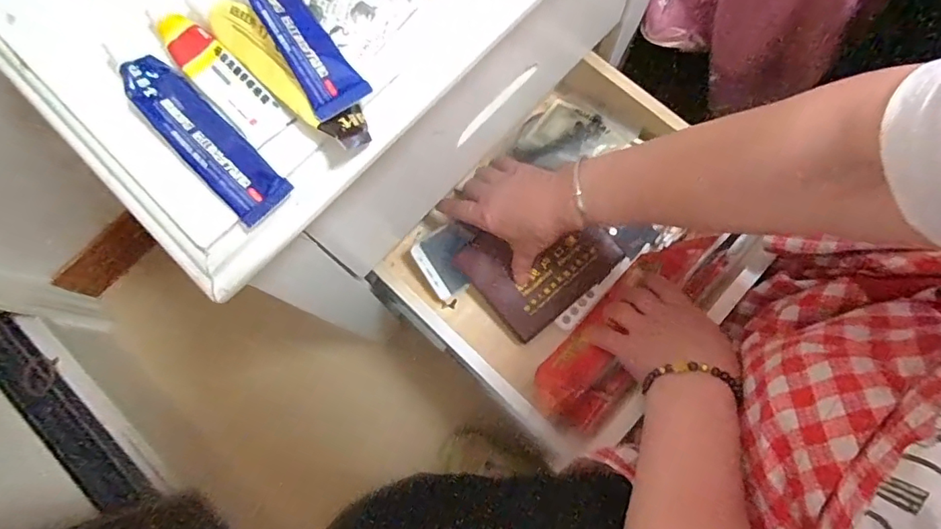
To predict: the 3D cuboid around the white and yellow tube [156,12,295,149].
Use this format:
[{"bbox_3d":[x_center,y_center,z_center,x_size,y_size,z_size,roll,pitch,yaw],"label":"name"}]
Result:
[{"bbox_3d":[-0.125,-0.095,0.252,0.083,0.009,0.023,44,81,11],"label":"white and yellow tube"}]

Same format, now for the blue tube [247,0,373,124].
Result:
[{"bbox_3d":[-0.085,-0.116,0.245,0.028,0.009,0.102,-29,79,-23],"label":"blue tube"}]

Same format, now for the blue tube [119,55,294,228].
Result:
[{"bbox_3d":[-0.129,-0.062,0.242,0.100,0.013,0.028,43,81,11],"label":"blue tube"}]

